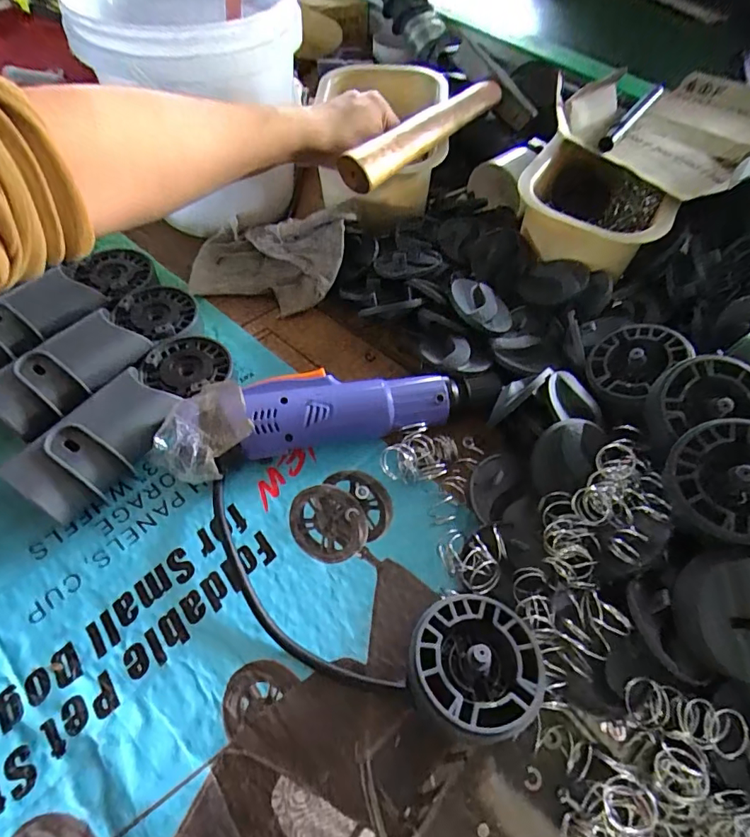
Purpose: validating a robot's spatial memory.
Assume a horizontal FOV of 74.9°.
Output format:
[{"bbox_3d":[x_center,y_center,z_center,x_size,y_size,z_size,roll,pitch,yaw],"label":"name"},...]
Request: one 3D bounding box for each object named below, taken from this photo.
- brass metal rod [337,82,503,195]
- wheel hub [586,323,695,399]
[{"bbox_3d":[0.054,-0.258,0.433,0.026,0.025,0.281,26,51,16],"label":"brass metal rod"},{"bbox_3d":[0.180,-0.042,0.341,0.062,0.013,0.053,-42,48,1],"label":"wheel hub"}]

